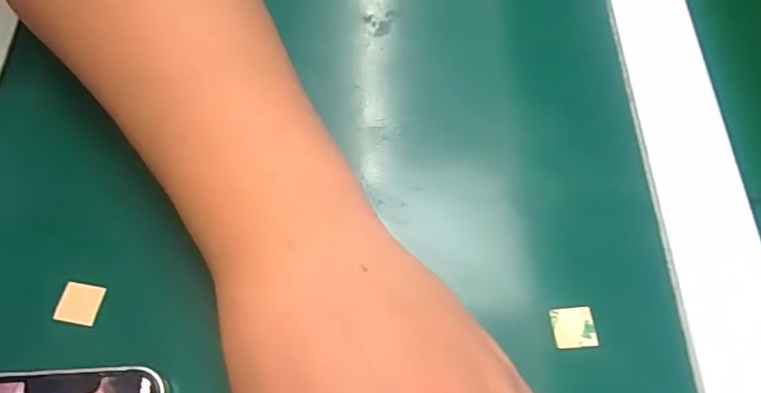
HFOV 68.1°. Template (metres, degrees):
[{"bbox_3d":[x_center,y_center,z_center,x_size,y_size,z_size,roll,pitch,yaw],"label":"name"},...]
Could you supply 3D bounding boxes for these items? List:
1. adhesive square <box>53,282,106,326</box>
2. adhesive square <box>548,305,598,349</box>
[{"bbox_3d":[-0.117,0.042,0.219,0.015,0.004,0.015,11,63,-1],"label":"adhesive square"},{"bbox_3d":[0.075,0.051,0.217,0.016,0.004,0.015,-2,65,-3],"label":"adhesive square"}]

